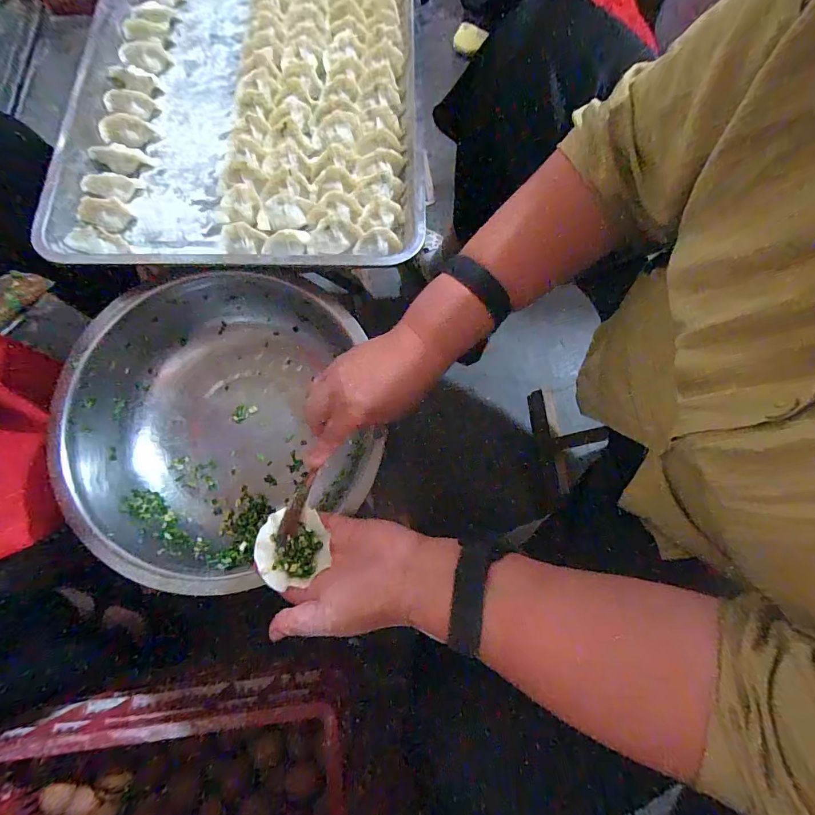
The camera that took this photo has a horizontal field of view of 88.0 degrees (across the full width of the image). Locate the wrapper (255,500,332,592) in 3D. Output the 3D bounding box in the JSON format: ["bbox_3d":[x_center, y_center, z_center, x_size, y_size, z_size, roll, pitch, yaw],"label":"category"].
[{"bbox_3d":[-0.104,0.121,0.373,0.062,0.019,0.064,-29,75,-10],"label":"wrapper"}]

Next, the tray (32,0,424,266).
[{"bbox_3d":[-0.188,-0.407,0.513,0.397,0.075,0.569,0,73,-1],"label":"tray"}]

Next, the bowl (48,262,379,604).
[{"bbox_3d":[-0.206,0.026,0.488,0.303,0.125,0.331,-4,73,-3],"label":"bowl"}]

